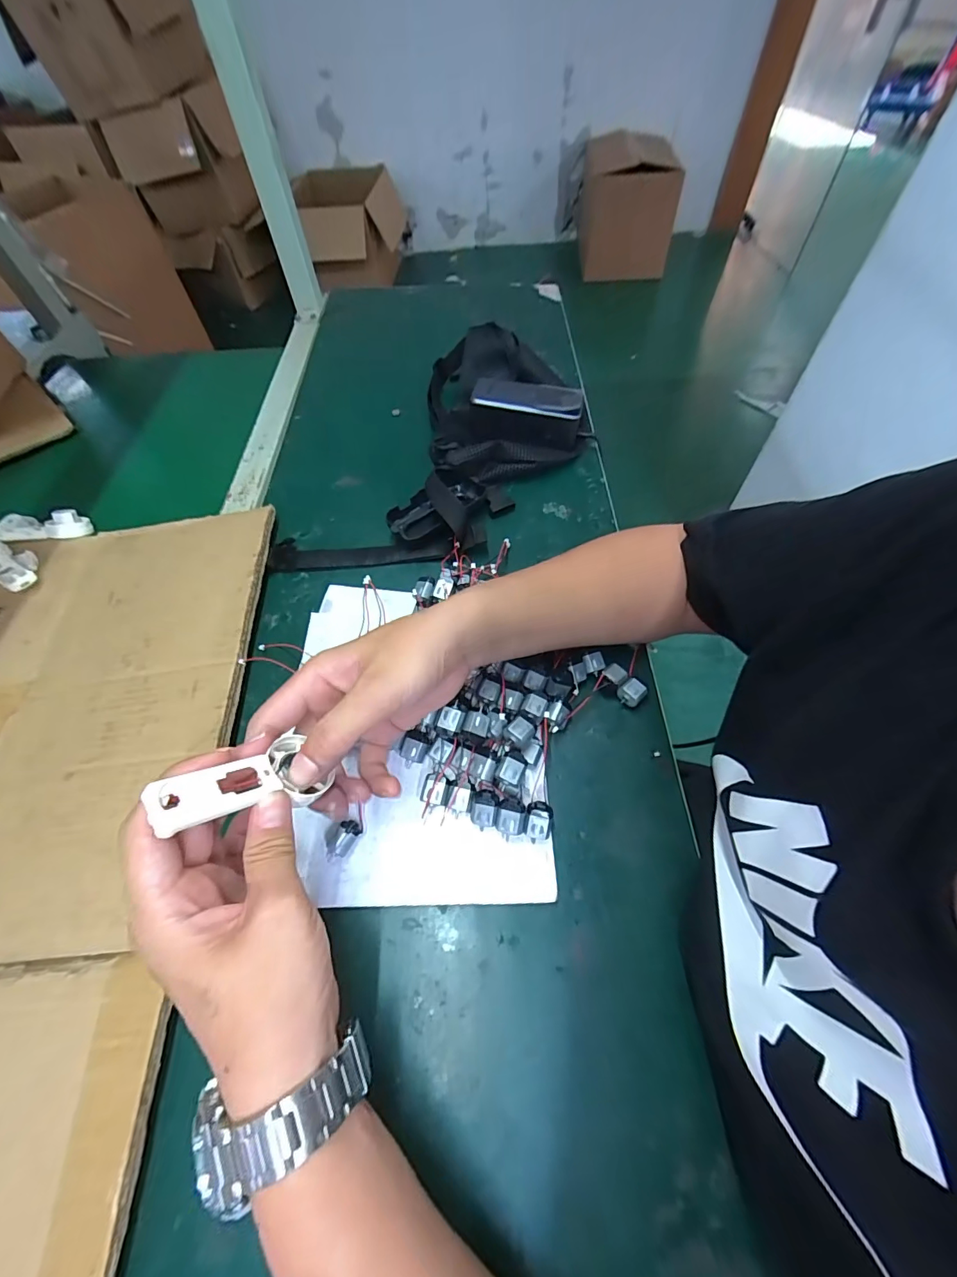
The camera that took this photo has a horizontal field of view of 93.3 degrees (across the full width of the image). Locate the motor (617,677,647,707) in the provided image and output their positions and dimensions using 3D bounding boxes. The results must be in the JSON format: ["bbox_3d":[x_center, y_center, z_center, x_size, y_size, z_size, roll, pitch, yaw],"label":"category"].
[{"bbox_3d":[0.129,0.046,0.383,0.019,0.018,0.020,39,65,22],"label":"motor"}]

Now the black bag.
[{"bbox_3d":[0.023,-0.252,0.534,0.190,0.069,0.326,5,57,3],"label":"black bag"}]

